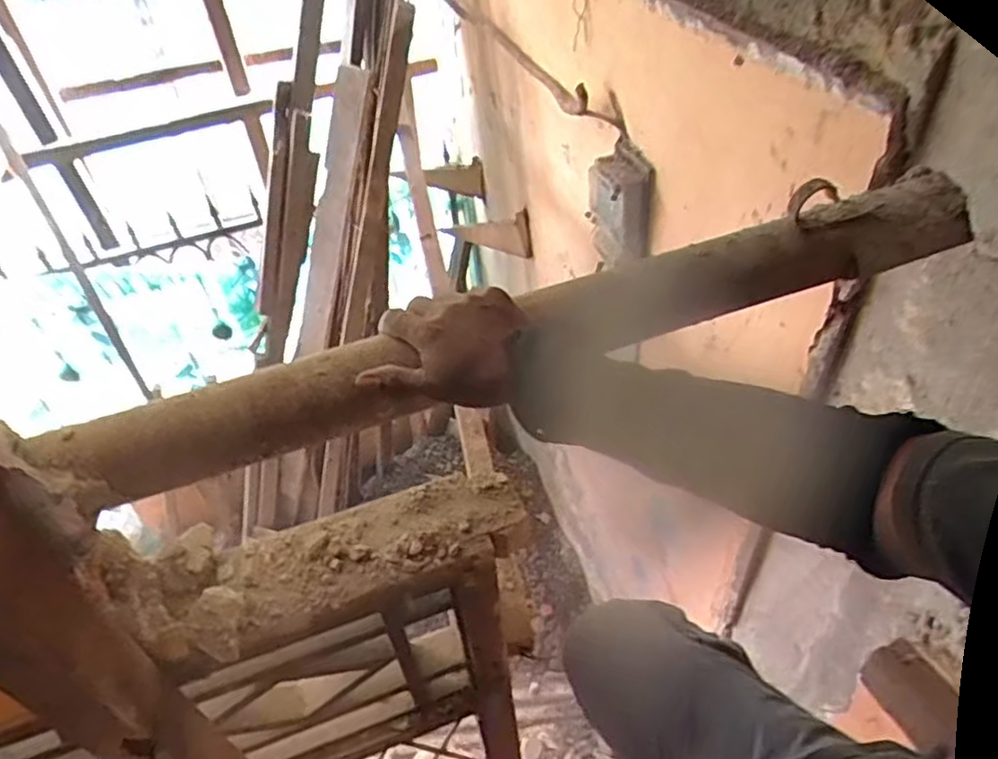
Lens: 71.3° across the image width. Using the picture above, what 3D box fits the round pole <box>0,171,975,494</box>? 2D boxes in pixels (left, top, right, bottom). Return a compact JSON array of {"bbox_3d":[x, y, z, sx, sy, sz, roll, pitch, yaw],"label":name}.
[{"bbox_3d":[0.049,-0.039,0.597,0.803,0.076,0.065,-17,45,-12],"label":"round pole"}]

